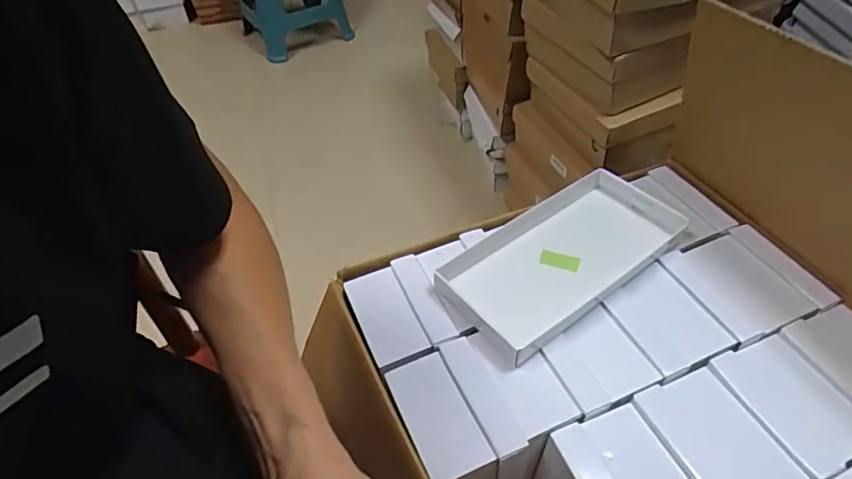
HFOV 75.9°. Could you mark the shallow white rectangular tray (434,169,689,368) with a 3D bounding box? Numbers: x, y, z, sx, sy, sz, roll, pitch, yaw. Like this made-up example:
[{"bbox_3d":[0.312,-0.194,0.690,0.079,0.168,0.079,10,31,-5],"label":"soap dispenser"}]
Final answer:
[{"bbox_3d":[0.173,0.013,0.685,0.314,0.038,0.159,-29,52,-24],"label":"shallow white rectangular tray"}]

